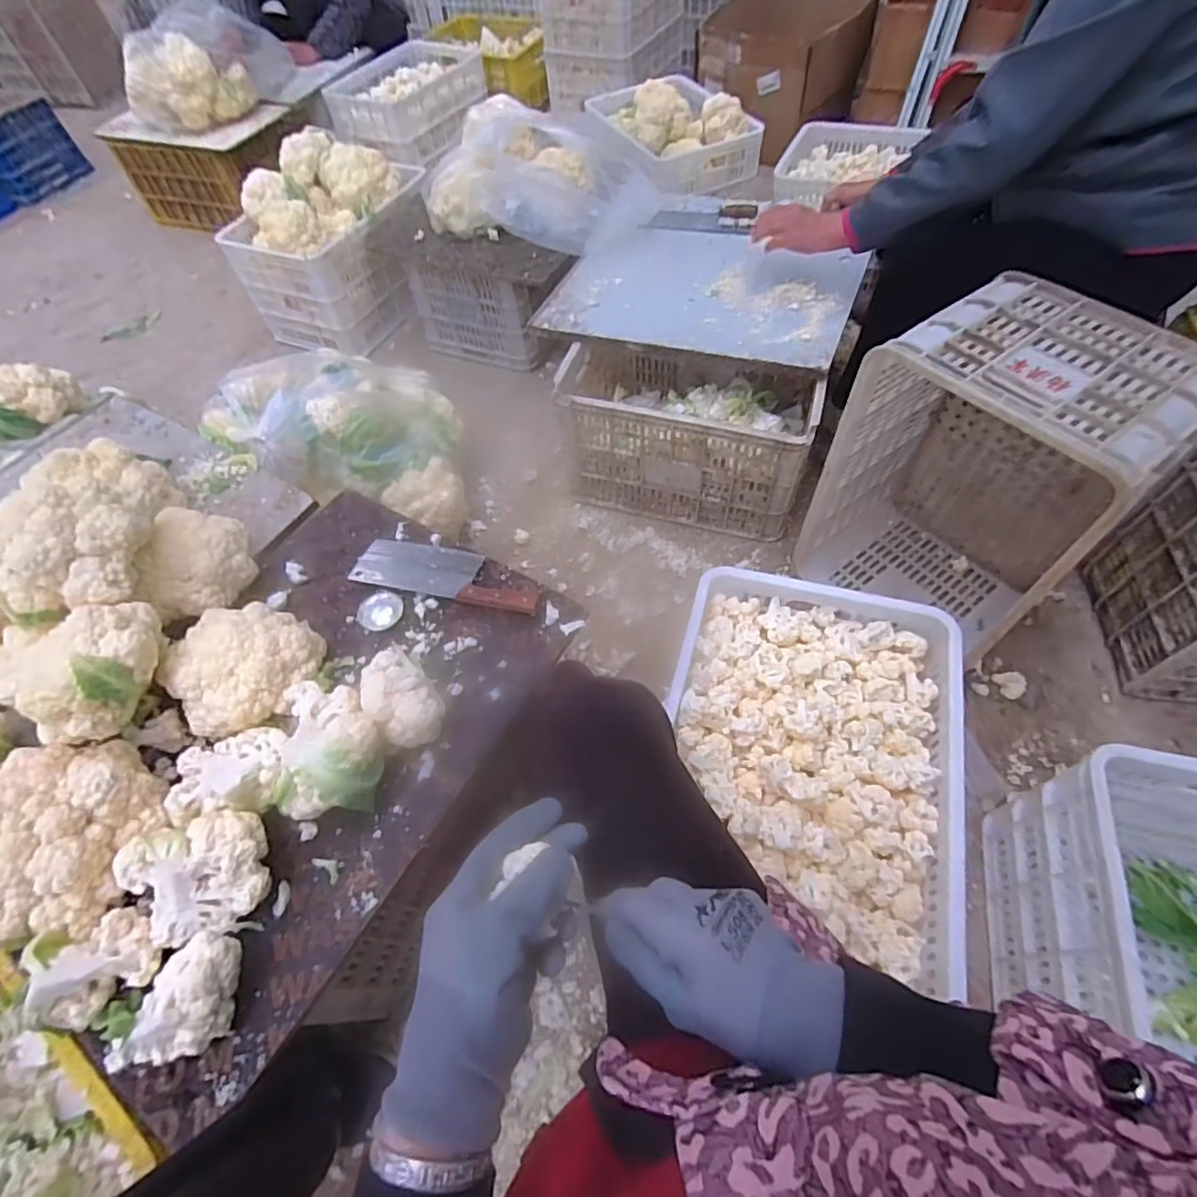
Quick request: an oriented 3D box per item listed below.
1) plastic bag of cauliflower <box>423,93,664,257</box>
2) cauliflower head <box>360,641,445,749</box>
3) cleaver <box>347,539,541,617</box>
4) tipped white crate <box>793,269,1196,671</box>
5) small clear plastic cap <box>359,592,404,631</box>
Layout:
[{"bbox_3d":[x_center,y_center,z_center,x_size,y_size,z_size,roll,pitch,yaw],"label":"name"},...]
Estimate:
[{"bbox_3d":[-0.138,-1.034,1.435,0.564,0.169,0.437,6,57,8],"label":"plastic bag of cauliflower"},{"bbox_3d":[-0.250,0.121,0.746,0.084,0.083,0.146,-36,62,-19],"label":"cauliflower head"},{"bbox_3d":[-0.224,-0.041,0.887,0.300,0.037,0.095,14,58,12],"label":"cleaver"},{"bbox_3d":[0.600,-0.168,0.959,0.315,0.516,0.355,-33,61,-17],"label":"tipped white crate"},{"bbox_3d":[-0.321,0.019,0.867,0.067,0.004,0.062,-2,56,2],"label":"small clear plastic cap"}]

